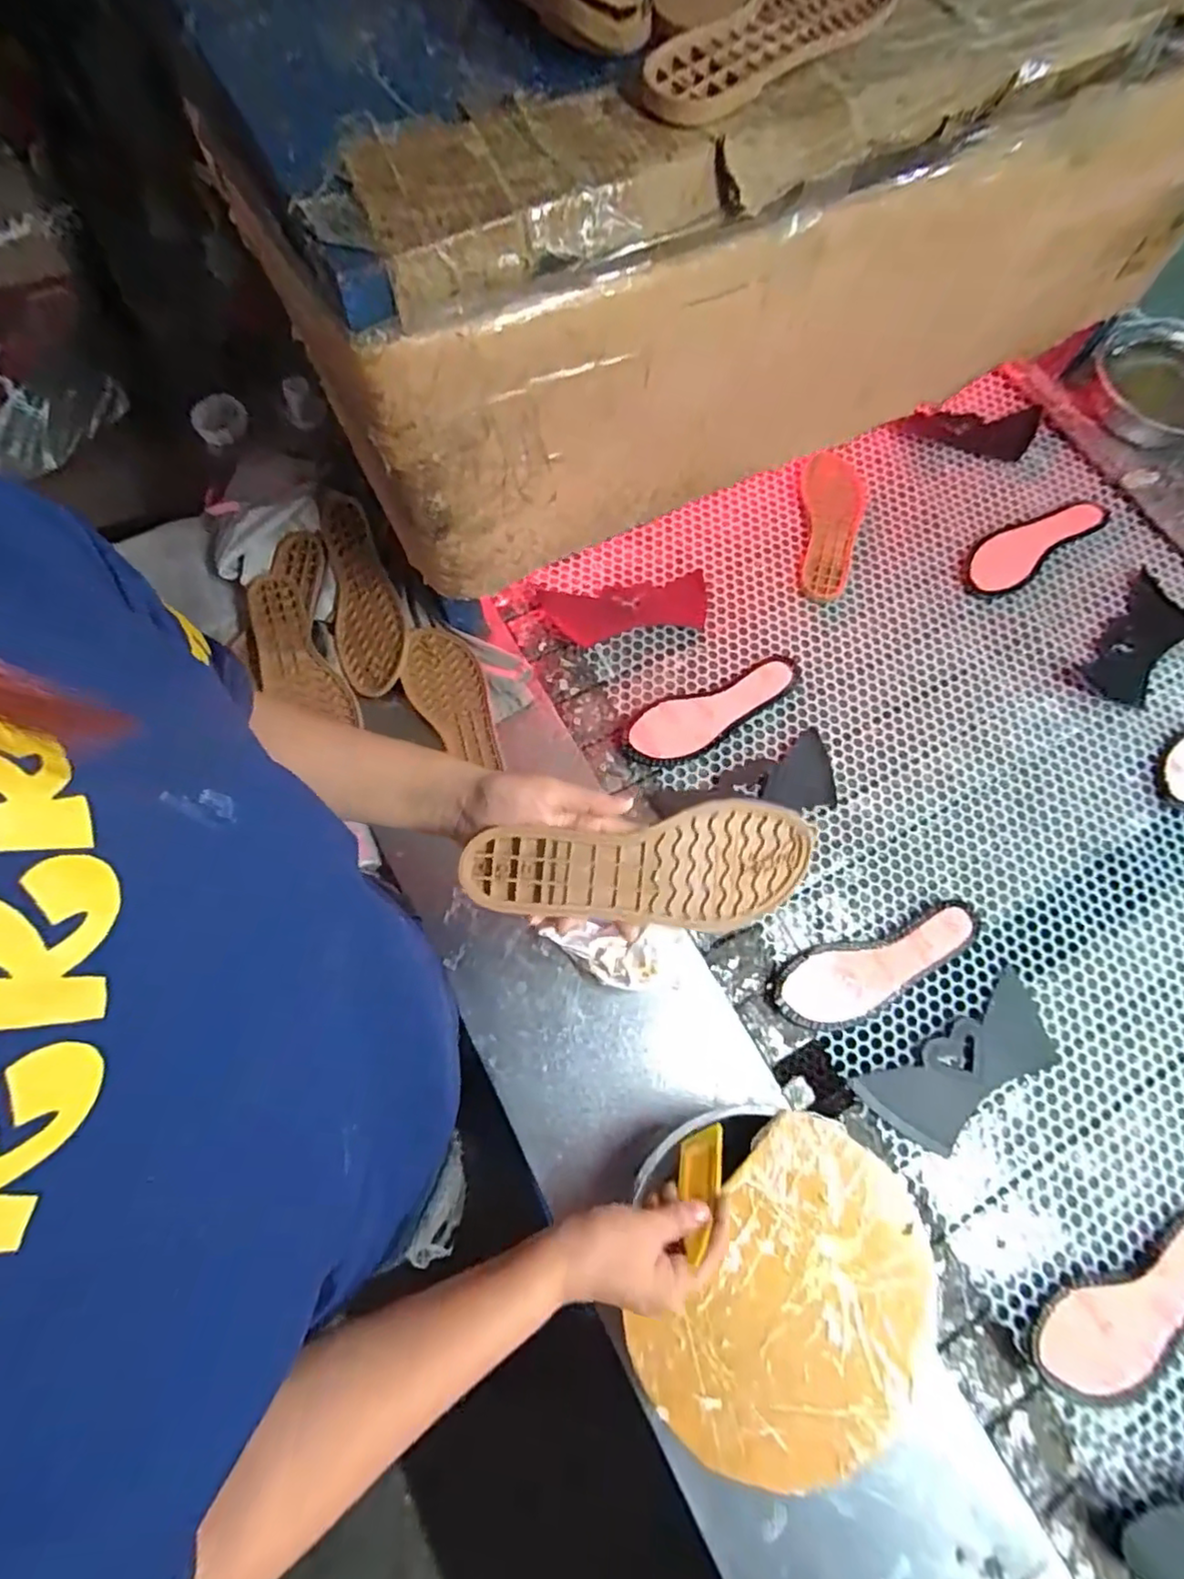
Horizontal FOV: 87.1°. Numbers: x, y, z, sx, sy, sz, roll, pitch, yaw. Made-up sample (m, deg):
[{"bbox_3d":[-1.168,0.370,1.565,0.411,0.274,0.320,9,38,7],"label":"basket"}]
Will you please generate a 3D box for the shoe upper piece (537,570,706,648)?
[{"bbox_3d":[0.045,-0.227,0.784,0.208,0.022,0.079,-11,71,-4],"label":"shoe upper piece"}]

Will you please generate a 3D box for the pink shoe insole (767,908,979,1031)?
[{"bbox_3d":[0.302,0.183,0.650,0.227,0.022,0.076,-21,75,-8],"label":"pink shoe insole"}]

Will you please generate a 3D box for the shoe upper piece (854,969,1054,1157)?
[{"bbox_3d":[0.378,0.279,0.629,0.208,0.008,0.088,-30,76,-10],"label":"shoe upper piece"}]

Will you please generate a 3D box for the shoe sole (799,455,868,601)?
[{"bbox_3d":[0.320,-0.360,0.845,0.086,0.009,0.233,14,73,3],"label":"shoe sole"}]

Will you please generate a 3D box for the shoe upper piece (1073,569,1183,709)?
[{"bbox_3d":[0.692,-0.187,0.793,0.089,0.009,0.193,43,76,11],"label":"shoe upper piece"}]

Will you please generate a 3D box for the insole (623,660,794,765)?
[{"bbox_3d":[0.145,-0.090,0.741,0.219,0.023,0.076,-20,74,-8],"label":"insole"}]

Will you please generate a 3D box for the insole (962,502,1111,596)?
[{"bbox_3d":[0.587,-0.330,0.835,0.224,0.013,0.077,-35,77,-11],"label":"insole"}]

